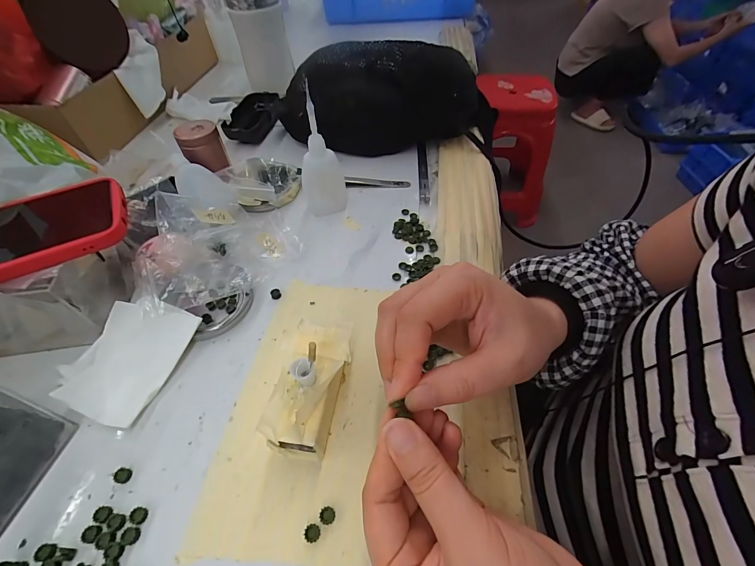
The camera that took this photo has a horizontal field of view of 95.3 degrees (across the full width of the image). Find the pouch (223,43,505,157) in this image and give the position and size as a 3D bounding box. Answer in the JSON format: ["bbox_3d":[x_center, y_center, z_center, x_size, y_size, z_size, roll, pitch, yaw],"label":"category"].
[{"bbox_3d":[-0.037,-0.239,0.438,0.345,0.099,0.115,7,52,7],"label":"pouch"}]

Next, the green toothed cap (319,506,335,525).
[{"bbox_3d":[-0.029,0.136,0.201,0.009,0.004,0.009,-1,51,1],"label":"green toothed cap"}]

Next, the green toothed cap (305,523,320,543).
[{"bbox_3d":[-0.037,0.142,0.195,0.008,0.004,0.009,-5,51,-2],"label":"green toothed cap"}]

